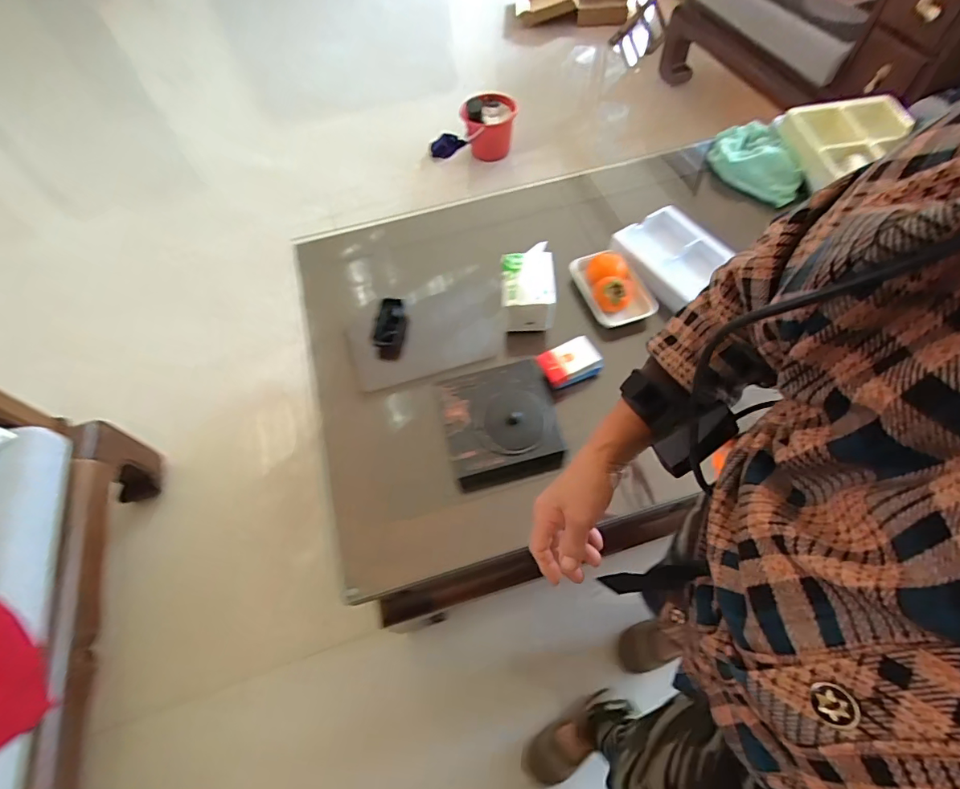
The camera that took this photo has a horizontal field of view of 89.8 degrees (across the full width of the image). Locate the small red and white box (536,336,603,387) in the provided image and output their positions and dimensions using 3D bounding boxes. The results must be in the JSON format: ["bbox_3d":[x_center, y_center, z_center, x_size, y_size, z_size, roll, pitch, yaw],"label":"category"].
[{"bbox_3d":[0.160,-0.056,0.852,0.109,0.049,0.066,-23,62,-9],"label":"small red and white box"}]

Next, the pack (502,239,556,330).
[{"bbox_3d":[0.093,-0.203,0.908,0.104,0.094,0.136,-1,61,3],"label":"pack"}]

